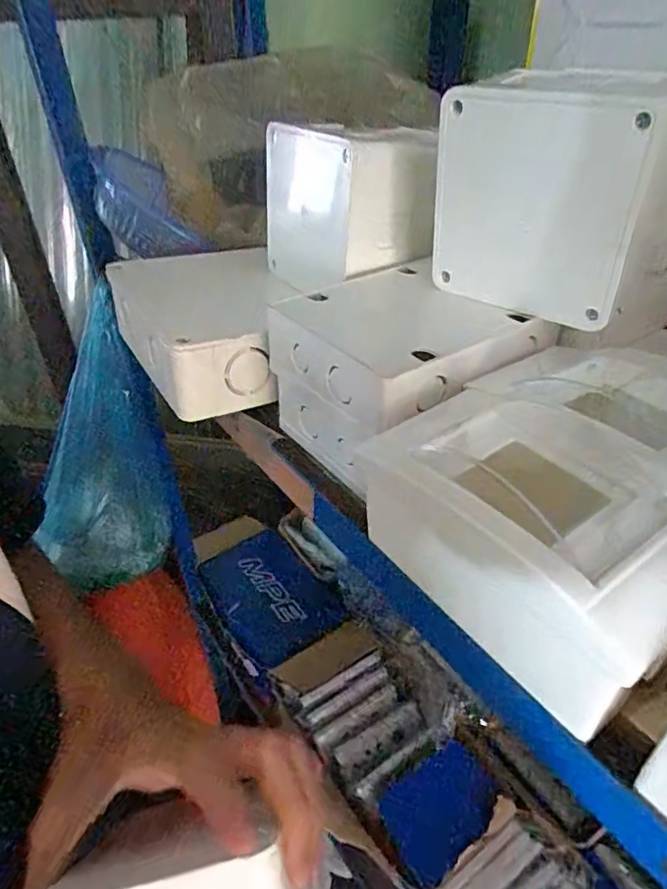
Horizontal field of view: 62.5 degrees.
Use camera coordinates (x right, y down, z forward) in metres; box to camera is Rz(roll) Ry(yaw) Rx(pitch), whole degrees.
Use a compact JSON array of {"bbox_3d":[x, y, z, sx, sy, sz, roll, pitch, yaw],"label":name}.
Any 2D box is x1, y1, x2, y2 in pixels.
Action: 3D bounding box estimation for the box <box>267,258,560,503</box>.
[{"bbox_3d":[0.039,-0.039,0.319,0.113,0.079,0.123,-21,41,-24],"label":"box"}]

